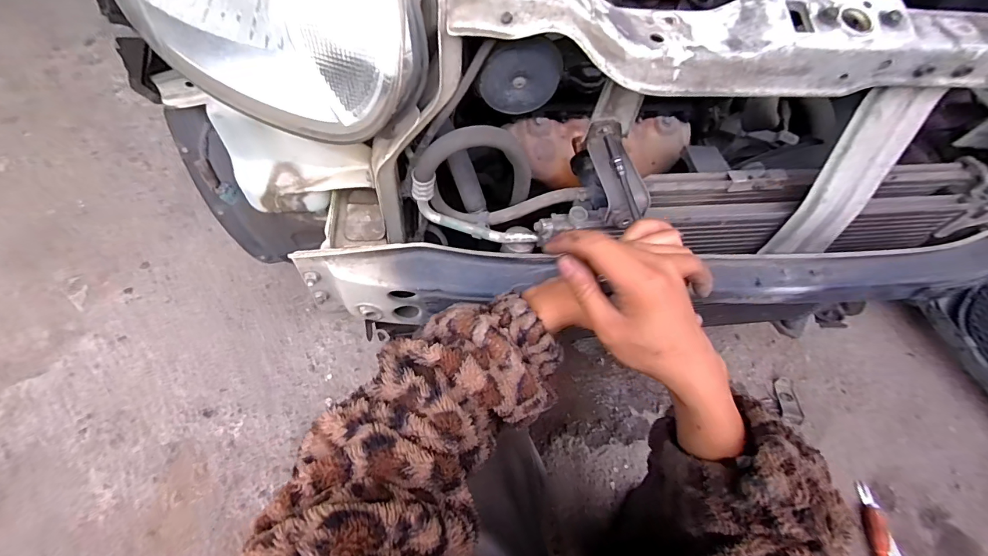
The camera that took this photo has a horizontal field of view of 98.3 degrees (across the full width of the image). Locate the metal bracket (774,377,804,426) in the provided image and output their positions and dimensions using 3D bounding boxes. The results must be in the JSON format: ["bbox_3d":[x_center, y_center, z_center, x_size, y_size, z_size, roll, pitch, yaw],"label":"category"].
[{"bbox_3d":[0.683,0.280,0.989,0.047,0.017,0.112,11,48,4],"label":"metal bracket"}]

